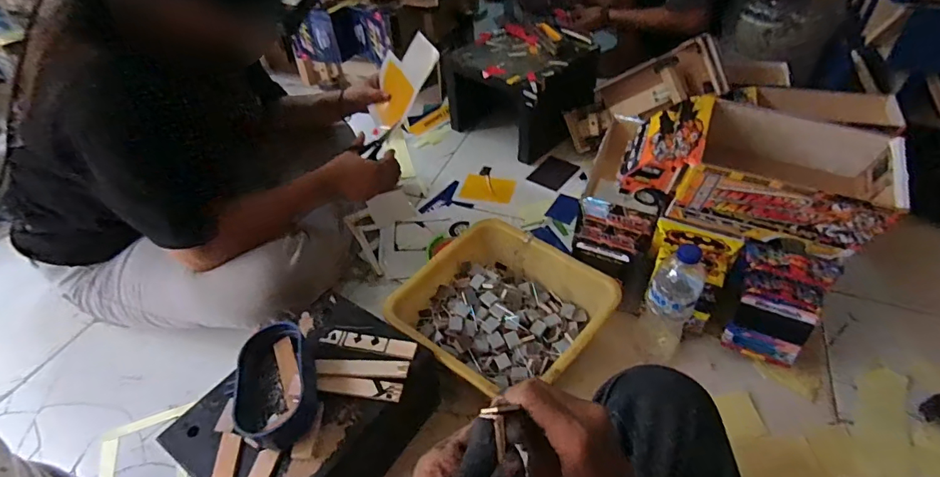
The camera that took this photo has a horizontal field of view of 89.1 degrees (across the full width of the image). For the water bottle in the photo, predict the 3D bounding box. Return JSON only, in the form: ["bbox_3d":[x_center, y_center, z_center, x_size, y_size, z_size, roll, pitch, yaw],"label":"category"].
[{"bbox_3d":[0.298,0.088,0.704,0.067,0.210,0.070,29,52,28],"label":"water bottle"}]

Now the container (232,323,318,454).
[{"bbox_3d":[-0.234,0.172,0.576,0.084,0.058,0.146,-13,45,-11],"label":"container"}]

